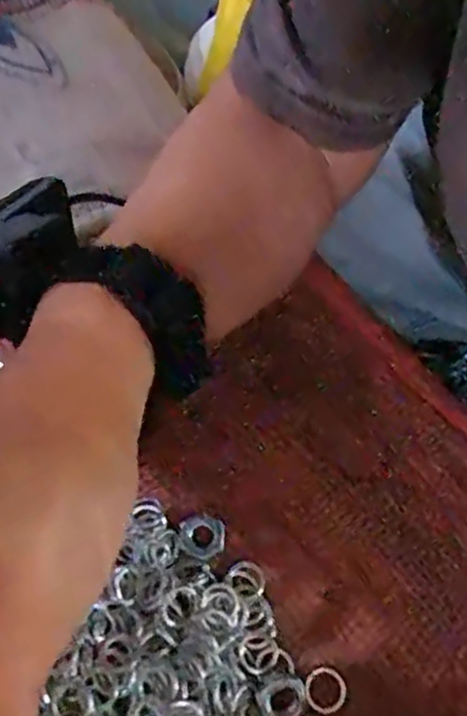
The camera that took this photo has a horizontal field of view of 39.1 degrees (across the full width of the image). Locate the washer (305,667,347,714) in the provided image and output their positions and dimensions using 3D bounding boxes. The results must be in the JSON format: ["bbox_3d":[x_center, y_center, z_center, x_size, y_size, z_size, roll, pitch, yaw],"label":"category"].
[{"bbox_3d":[0.032,0.114,0.226,0.014,0.004,0.014,2,65,-5],"label":"washer"}]

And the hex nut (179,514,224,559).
[{"bbox_3d":[-0.011,0.067,0.249,0.016,0.004,0.016,-28,71,-12],"label":"hex nut"}]

